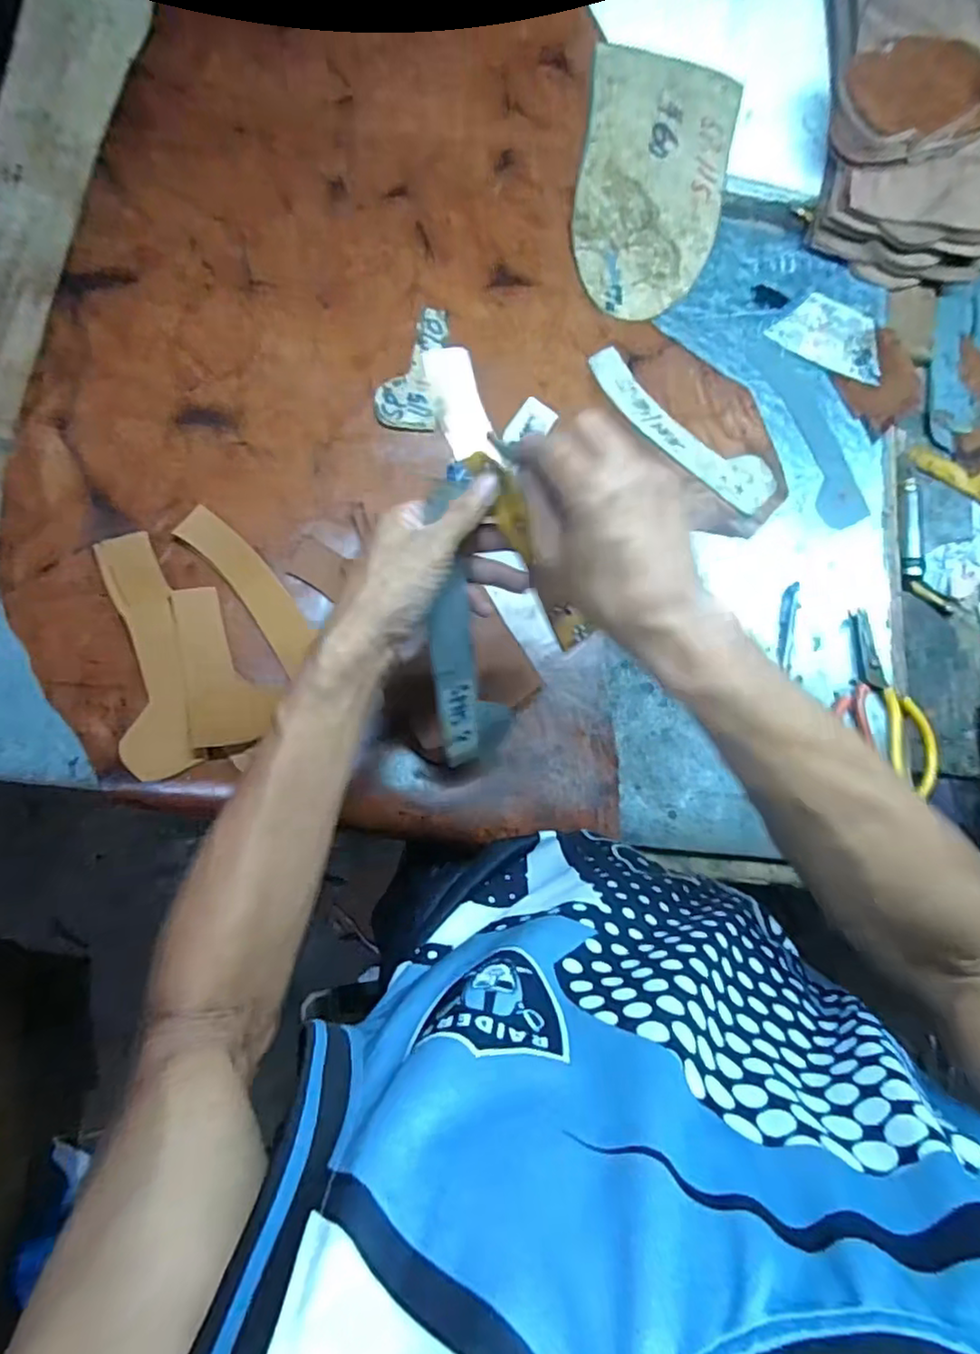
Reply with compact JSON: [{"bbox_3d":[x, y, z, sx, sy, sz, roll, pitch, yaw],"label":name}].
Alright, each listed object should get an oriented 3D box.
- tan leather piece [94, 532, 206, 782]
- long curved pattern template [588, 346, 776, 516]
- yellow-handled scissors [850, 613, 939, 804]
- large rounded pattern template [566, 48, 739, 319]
[{"bbox_3d":[-0.266,-0.018,0.488,0.052,0.019,0.188,-15,87,-2],"label":"tan leather piece"},{"bbox_3d":[0.179,-0.231,0.595,0.207,0.005,0.052,37,79,-3],"label":"long curved pattern template"},{"bbox_3d":[0.364,0.020,0.573,0.045,0.020,0.165,-17,87,-2],"label":"yellow-handled scissors"},{"bbox_3d":[0.159,-0.484,0.623,0.148,0.005,0.269,10,85,-9],"label":"large rounded pattern template"}]

